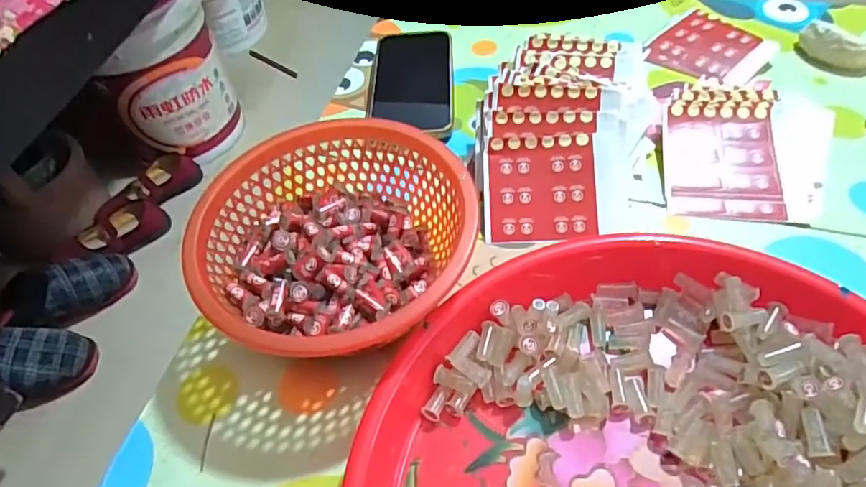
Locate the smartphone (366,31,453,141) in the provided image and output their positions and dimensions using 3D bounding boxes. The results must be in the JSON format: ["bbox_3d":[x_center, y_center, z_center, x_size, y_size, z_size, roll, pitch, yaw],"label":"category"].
[{"bbox_3d":[-0.020,-0.147,0.528,0.077,0.015,0.147,-2,53,4],"label":"smartphone"}]

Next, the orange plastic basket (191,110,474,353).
[{"bbox_3d":[-0.061,-0.001,0.373,0.168,0.060,0.170,-3,53,4],"label":"orange plastic basket"}]

